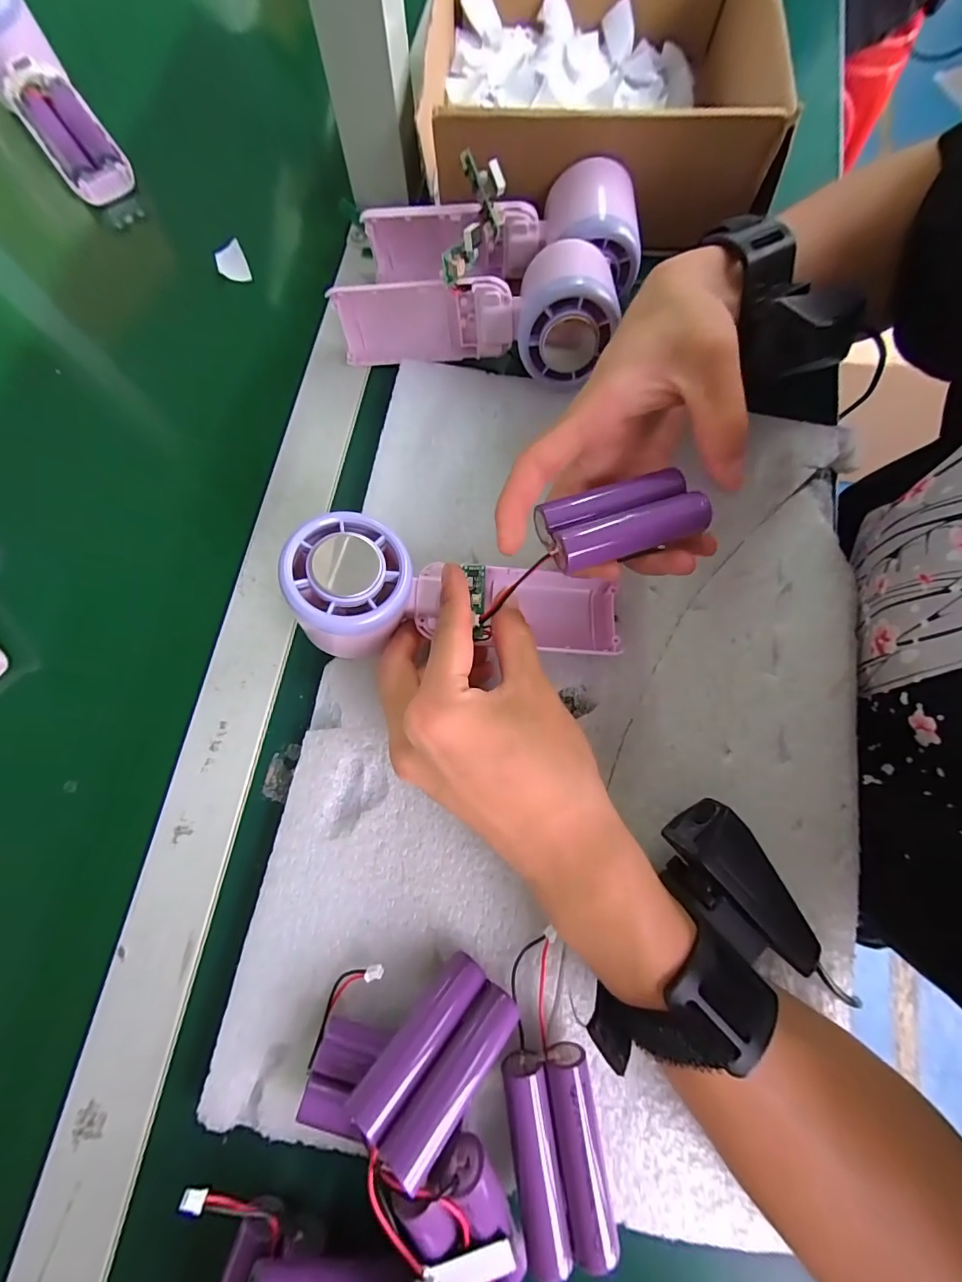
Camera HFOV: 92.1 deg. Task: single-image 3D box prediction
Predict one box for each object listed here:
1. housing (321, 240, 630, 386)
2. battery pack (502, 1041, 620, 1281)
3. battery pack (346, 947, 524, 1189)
[{"bbox_3d":[-0.006,-0.191,0.267,0.157,0.050,0.063,0,78,1],"label":"housing"},{"bbox_3d":[0.031,0.209,0.190,0.035,0.023,0.066,-8,78,-1],"label":"battery pack"},{"bbox_3d":[-0.017,0.170,0.188,0.038,0.016,0.066,37,46,19],"label":"battery pack"}]

